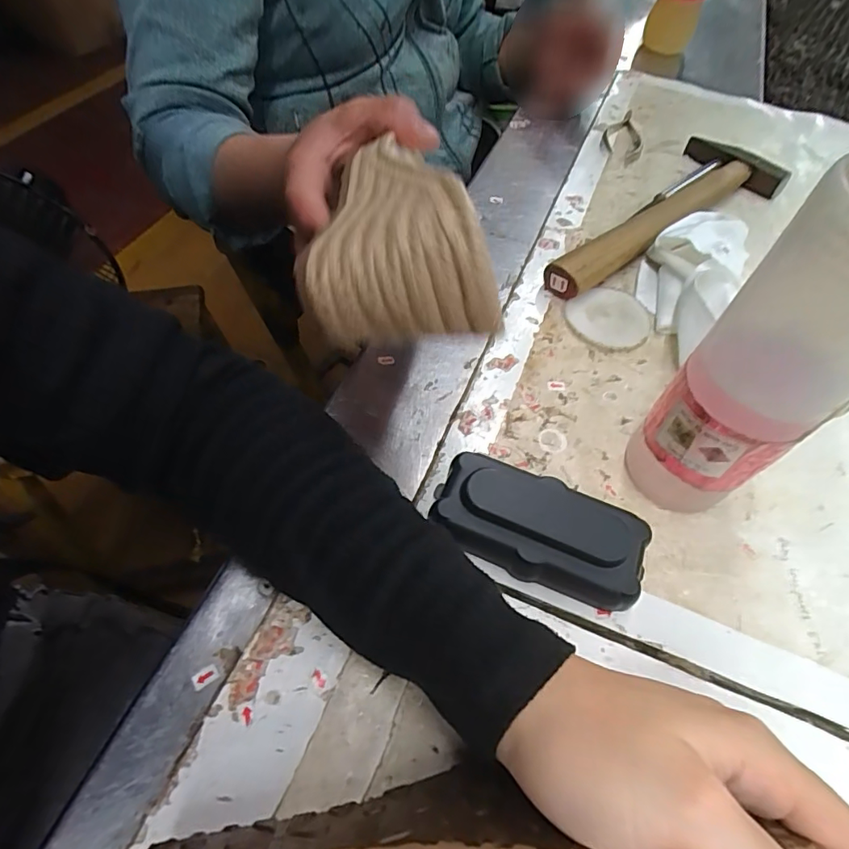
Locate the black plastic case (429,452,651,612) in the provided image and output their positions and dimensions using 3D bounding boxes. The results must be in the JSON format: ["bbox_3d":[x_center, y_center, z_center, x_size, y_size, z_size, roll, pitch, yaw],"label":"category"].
[{"bbox_3d":[0.057,0.051,0.258,0.103,0.025,0.053,16,56,7],"label":"black plastic case"}]

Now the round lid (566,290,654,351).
[{"bbox_3d":[0.129,-0.075,0.356,0.056,0.008,0.055,2,56,-3],"label":"round lid"}]

